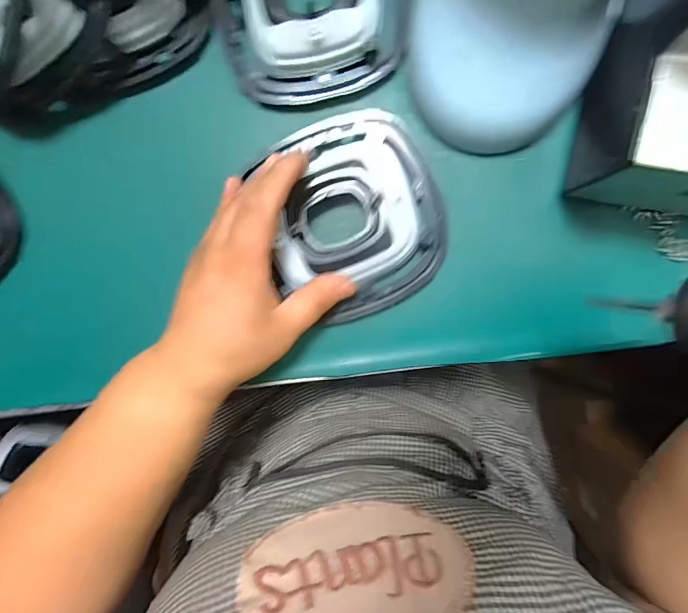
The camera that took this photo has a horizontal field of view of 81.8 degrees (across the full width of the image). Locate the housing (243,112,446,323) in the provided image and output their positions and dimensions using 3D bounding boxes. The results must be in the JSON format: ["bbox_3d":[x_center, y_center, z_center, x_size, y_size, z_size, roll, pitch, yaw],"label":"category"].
[{"bbox_3d":[0.006,-0.061,0.271,0.117,0.028,0.135,-17,92,6],"label":"housing"}]

